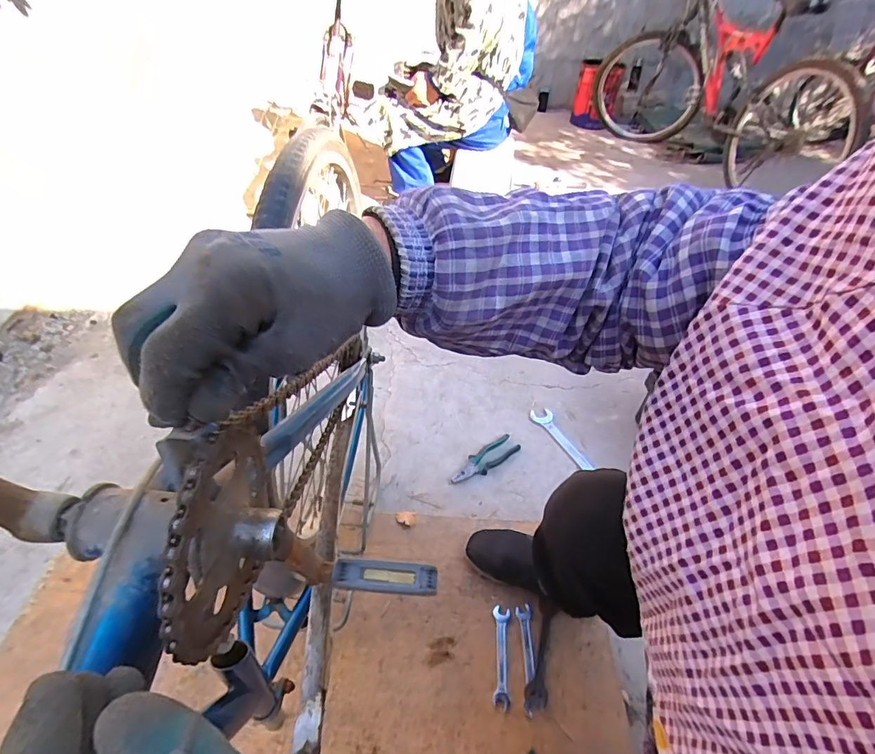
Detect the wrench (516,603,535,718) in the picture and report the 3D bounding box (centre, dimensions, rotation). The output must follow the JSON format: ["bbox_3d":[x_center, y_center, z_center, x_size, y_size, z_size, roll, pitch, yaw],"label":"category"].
[{"bbox_3d":[0.149,0.459,0.735,0.026,0.010,0.159,4,45,0],"label":"wrench"}]

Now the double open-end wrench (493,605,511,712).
[{"bbox_3d":[0.106,0.459,0.739,0.028,0.009,0.147,7,45,3],"label":"double open-end wrench"}]

